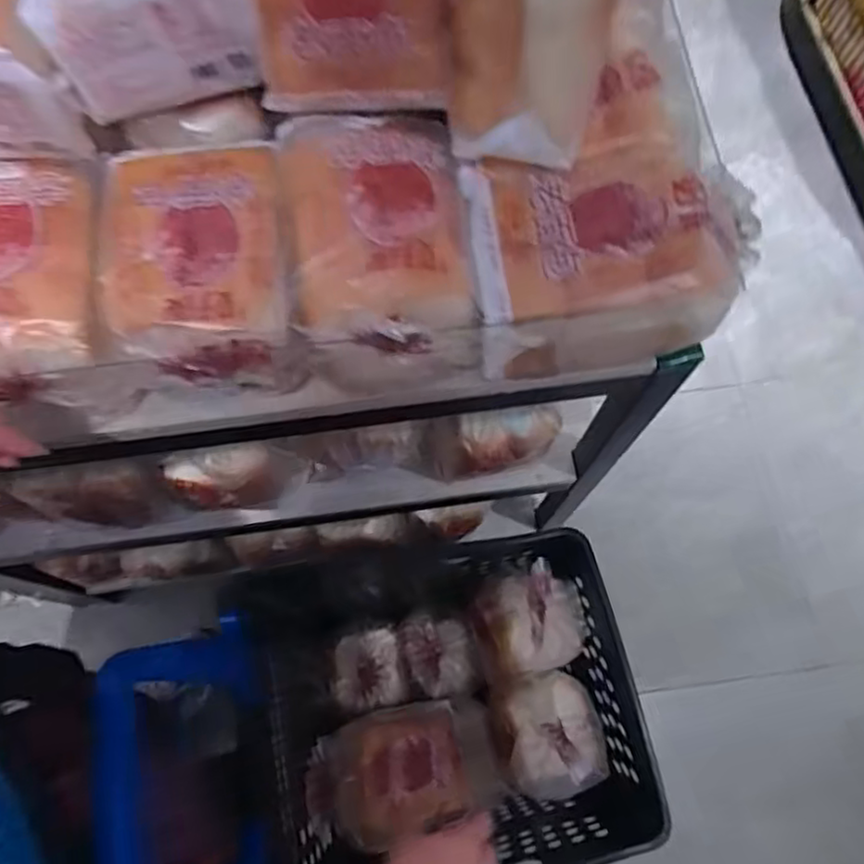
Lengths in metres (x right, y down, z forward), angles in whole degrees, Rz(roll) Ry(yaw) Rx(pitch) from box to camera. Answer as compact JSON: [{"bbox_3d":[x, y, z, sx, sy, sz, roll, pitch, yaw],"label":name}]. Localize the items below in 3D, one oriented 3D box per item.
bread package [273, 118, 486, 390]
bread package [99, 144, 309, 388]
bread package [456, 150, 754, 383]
[{"bbox_3d":[-0.042,-0.146,0.540,0.129,0.116,0.192,-8,71,-3],"label":"bread package"},{"bbox_3d":[-0.176,-0.124,0.540,0.130,0.095,0.182,-9,71,-3],"label":"bread package"},{"bbox_3d":[0.134,-0.138,0.542,0.205,0.112,0.138,-6,71,-2],"label":"bread package"}]

